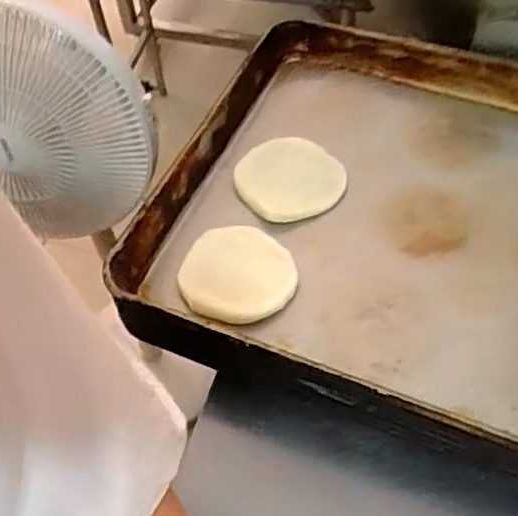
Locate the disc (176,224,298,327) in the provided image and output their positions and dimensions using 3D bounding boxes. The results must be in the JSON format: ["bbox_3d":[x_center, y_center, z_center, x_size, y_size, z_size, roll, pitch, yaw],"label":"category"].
[{"bbox_3d":[-0.018,0.014,0.595,0.101,0.009,0.102,-2,53,2],"label":"disc"}]

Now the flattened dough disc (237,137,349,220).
[{"bbox_3d":[0.029,-0.083,0.672,0.101,0.014,0.099,-2,53,2],"label":"flattened dough disc"}]

